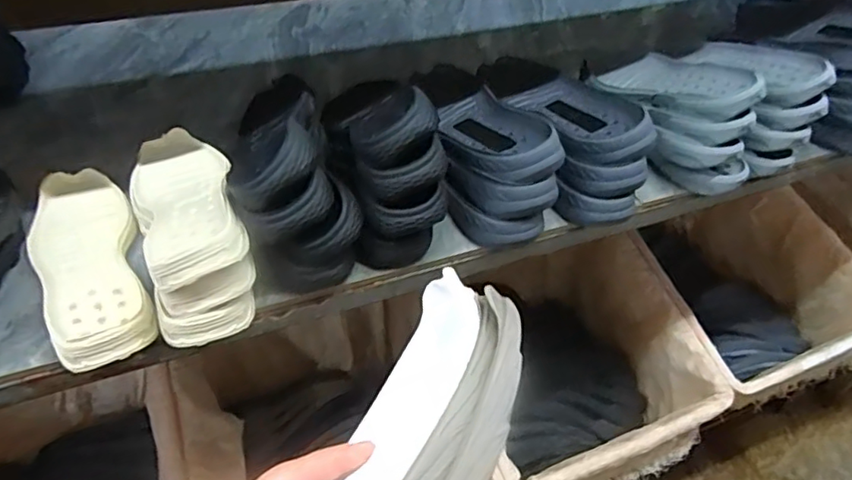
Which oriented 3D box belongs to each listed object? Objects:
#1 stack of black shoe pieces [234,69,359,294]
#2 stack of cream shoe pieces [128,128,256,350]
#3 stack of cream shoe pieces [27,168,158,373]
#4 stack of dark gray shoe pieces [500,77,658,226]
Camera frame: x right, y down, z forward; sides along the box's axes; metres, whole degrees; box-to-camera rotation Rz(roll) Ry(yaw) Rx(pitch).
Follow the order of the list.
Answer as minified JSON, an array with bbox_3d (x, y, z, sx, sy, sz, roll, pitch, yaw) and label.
[{"bbox_3d":[-0.148,-0.093,0.642,0.113,0.149,0.282,-8,43,-11],"label":"stack of black shoe pieces"},{"bbox_3d":[-0.251,-0.035,0.600,0.103,0.092,0.299,-15,45,-17],"label":"stack of cream shoe pieces"},{"bbox_3d":[-0.347,0.014,0.601,0.100,0.042,0.293,-24,48,-25],"label":"stack of cream shoe pieces"},{"bbox_3d":[0.186,-0.141,0.736,0.114,0.095,0.261,-4,42,-6],"label":"stack of dark gray shoe pieces"}]

